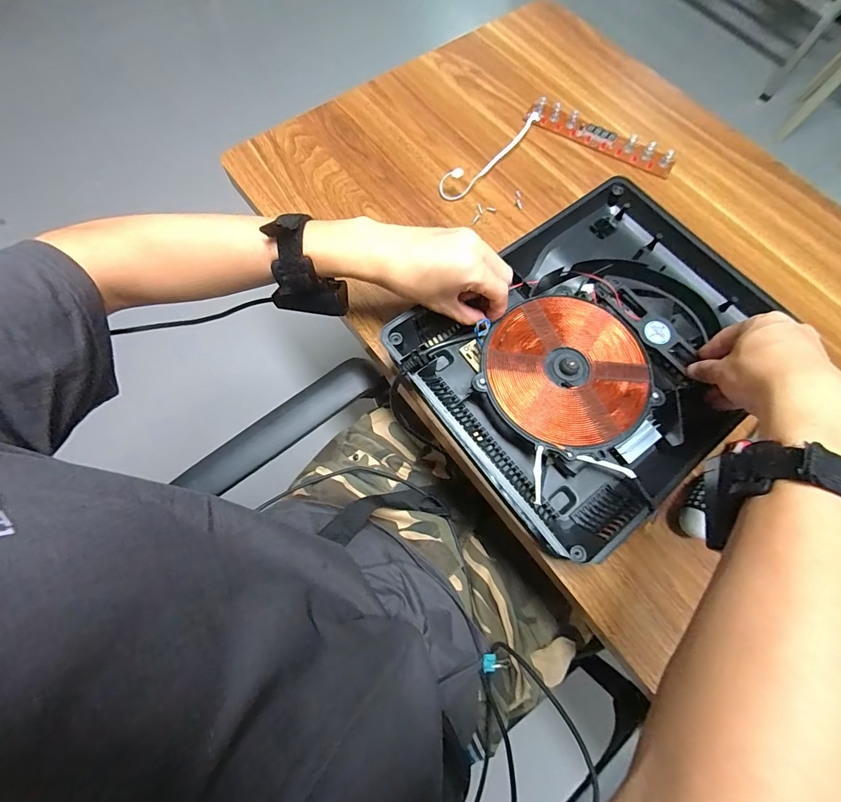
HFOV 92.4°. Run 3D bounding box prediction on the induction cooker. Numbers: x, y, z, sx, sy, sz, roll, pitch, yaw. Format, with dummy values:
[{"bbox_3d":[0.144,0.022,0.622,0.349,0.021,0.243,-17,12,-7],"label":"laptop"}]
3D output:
[{"bbox_3d":[0.175,-0.054,0.404,0.344,0.048,0.267,-36,76,-13],"label":"induction cooker"}]

